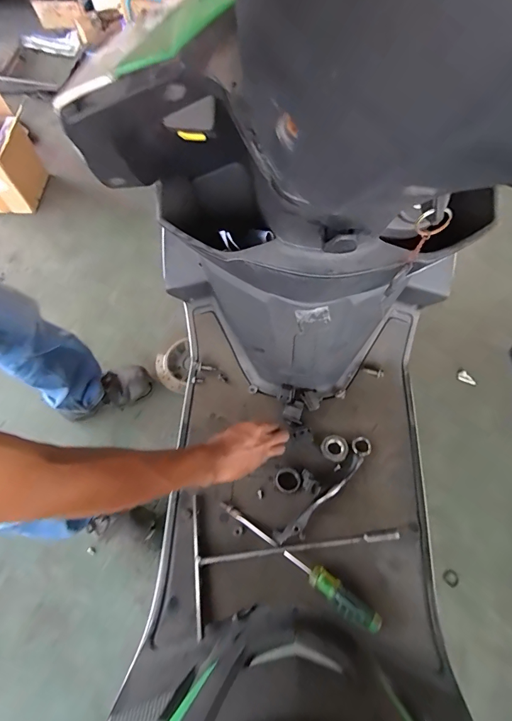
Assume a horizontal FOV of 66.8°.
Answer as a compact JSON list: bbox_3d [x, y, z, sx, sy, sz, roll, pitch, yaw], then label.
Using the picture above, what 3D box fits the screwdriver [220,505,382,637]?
[{"bbox_3d":[0.060,0.294,0.572,0.267,0.030,0.029,35,71,16],"label":"screwdriver"}]

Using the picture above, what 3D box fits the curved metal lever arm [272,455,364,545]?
[{"bbox_3d":[0.107,0.222,0.618,0.192,0.026,0.030,-40,70,-15],"label":"curved metal lever arm"}]

